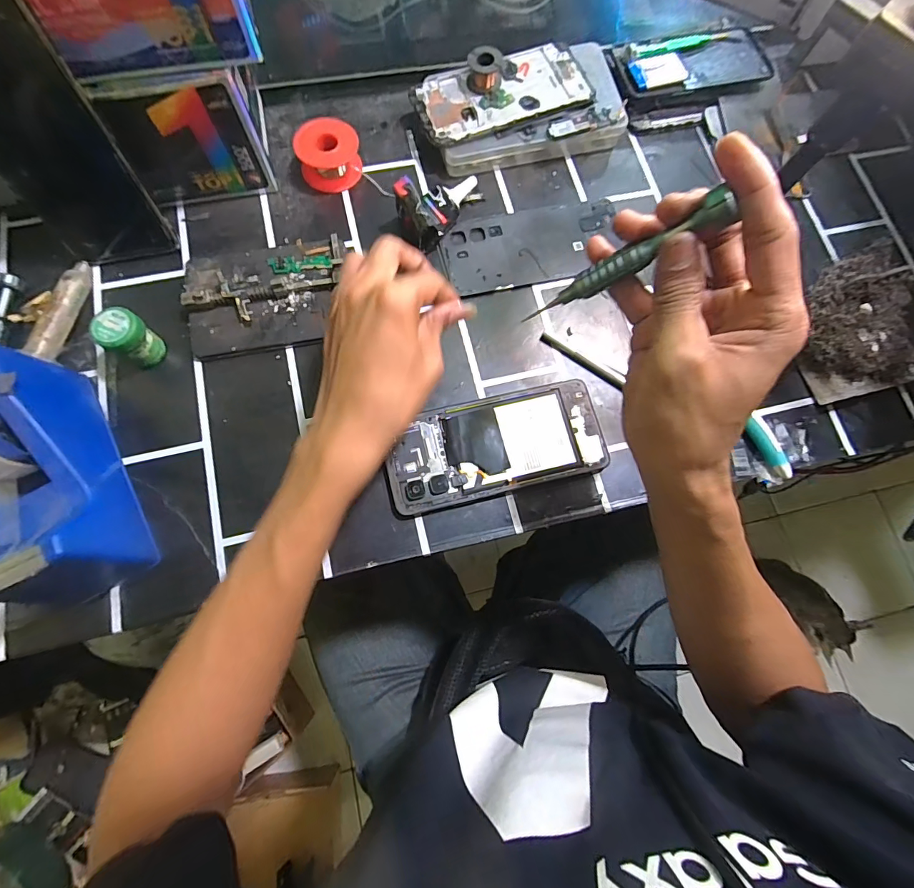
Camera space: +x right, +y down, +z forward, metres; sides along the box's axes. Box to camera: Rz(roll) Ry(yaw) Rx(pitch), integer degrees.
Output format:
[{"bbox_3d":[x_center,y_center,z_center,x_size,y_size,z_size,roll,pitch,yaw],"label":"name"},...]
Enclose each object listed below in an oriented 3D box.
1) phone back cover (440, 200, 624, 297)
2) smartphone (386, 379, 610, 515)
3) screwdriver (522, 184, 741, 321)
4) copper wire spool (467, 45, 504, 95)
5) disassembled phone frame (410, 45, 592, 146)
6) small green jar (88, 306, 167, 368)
[{"bbox_3d":[0.068,-0.172,0.374,0.157,0.008,0.072,-14,76,-4],"label":"phone back cover"},{"bbox_3d":[0.030,0.000,0.327,0.162,0.012,0.075,-13,76,-4],"label":"smartphone"},{"bbox_3d":[0.080,-0.087,0.214,0.011,0.104,0.011,7,70,-44],"label":"screwdriver"},{"bbox_3d":[0.024,-0.327,0.375,0.030,0.022,0.026,4,75,1],"label":"copper wire spool"},{"bbox_3d":[0.040,-0.316,0.385,0.154,0.005,0.075,-19,77,-4],"label":"disassembled phone frame"},{"bbox_3d":[-0.238,-0.078,0.315,0.027,0.041,0.029,1,76,-3],"label":"small green jar"}]

